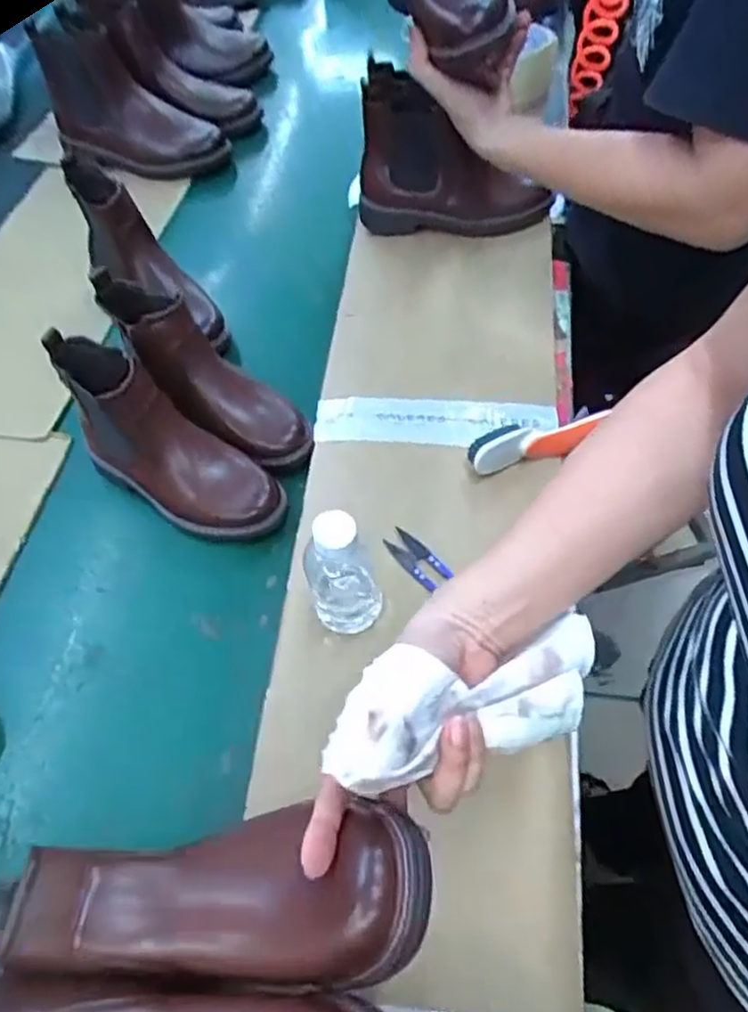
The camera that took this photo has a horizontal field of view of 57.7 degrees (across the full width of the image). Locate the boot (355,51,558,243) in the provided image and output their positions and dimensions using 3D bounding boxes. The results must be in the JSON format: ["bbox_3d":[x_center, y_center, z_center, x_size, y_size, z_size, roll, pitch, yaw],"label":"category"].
[{"bbox_3d":[0.097,-0.407,0.790,0.227,0.159,0.090,1,58,5],"label":"boot"}]

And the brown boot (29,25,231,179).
[{"bbox_3d":[-0.350,-0.573,0.961,0.243,0.150,0.086,11,59,11],"label":"brown boot"}]

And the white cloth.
[{"bbox_3d":[0.052,0.106,0.376,0.170,0.023,0.065,-10,56,-23],"label":"white cloth"}]

